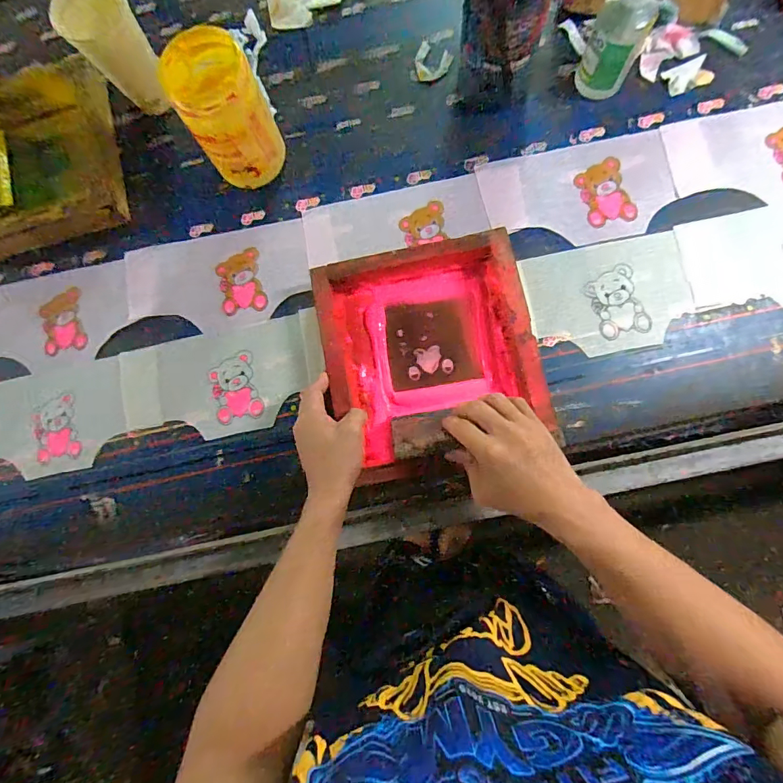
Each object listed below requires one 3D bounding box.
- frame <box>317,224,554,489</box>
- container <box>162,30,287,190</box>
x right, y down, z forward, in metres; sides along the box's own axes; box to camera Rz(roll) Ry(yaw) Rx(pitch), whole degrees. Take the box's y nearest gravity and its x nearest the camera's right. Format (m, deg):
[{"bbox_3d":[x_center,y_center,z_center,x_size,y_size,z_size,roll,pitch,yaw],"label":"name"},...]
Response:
[{"bbox_3d":[0.045,-0.041,0.502,0.234,0.052,0.263,-13,82,3],"label":"frame"},{"bbox_3d":[-0.195,-0.328,0.510,0.097,0.156,0.099,-28,81,1],"label":"container"}]

